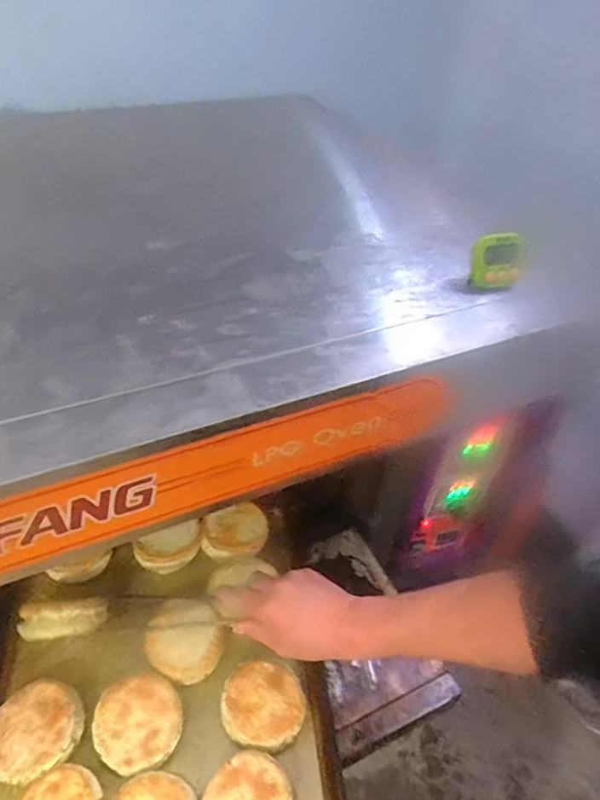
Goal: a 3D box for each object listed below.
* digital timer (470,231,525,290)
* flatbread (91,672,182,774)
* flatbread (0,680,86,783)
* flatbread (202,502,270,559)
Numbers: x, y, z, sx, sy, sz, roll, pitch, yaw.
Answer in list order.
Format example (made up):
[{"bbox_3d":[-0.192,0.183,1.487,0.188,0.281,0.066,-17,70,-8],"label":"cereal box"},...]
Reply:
[{"bbox_3d":[0.235,-0.163,0.630,0.060,0.061,0.025,0,7,-1],"label":"digital timer"},{"bbox_3d":[-0.186,0.369,0.615,0.096,0.021,0.095,0,42,0],"label":"flatbread"},{"bbox_3d":[-0.299,0.370,0.602,0.099,0.026,0.089,-4,42,-4],"label":"flatbread"},{"bbox_3d":[-0.091,0.193,0.785,0.100,0.036,0.077,-23,47,-23],"label":"flatbread"}]

